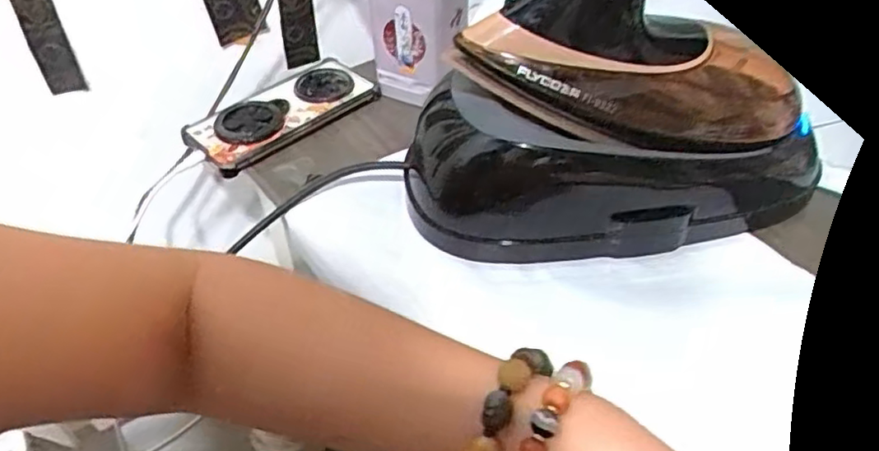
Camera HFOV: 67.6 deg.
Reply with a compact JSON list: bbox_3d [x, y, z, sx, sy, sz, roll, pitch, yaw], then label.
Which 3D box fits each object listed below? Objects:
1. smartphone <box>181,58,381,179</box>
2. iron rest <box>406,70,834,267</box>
[{"bbox_3d":[-0.139,-0.100,0.583,0.082,0.019,0.161,30,51,31],"label":"smartphone"},{"bbox_3d":[0.113,-0.040,0.455,0.286,0.090,0.133,10,43,13],"label":"iron rest"}]

